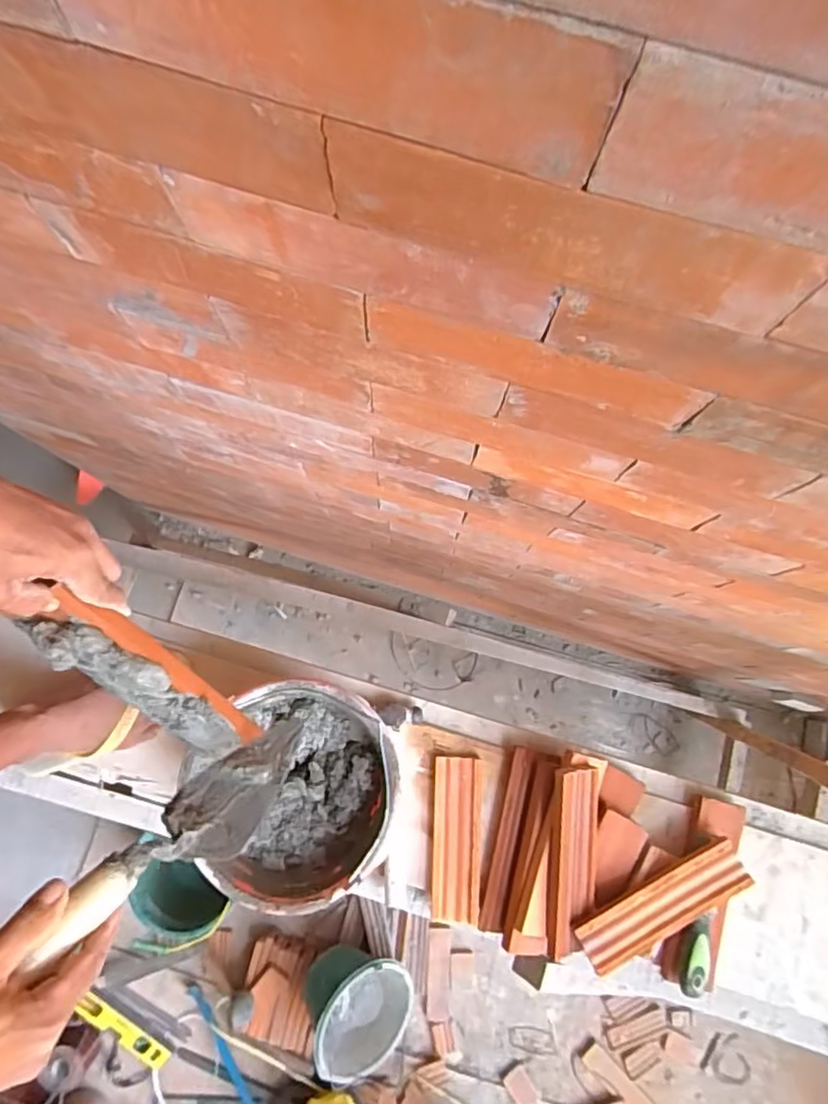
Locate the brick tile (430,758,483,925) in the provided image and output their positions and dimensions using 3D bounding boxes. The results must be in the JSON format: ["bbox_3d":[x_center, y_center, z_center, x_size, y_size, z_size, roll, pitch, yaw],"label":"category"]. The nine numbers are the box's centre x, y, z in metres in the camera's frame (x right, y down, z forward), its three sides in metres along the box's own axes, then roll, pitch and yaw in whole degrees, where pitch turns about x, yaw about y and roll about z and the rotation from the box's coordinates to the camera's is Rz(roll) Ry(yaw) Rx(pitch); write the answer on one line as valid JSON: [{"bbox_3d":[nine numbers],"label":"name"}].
[{"bbox_3d":[0.057,0.381,0.806,0.062,0.019,0.203,2,79,0],"label":"brick tile"}]

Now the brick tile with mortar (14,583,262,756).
[{"bbox_3d":[-0.206,0.108,0.484,0.051,0.027,0.202,-45,126,-8],"label":"brick tile with mortar"}]

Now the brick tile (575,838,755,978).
[{"bbox_3d":[0.308,0.437,0.745,0.220,0.015,0.063,-28,81,-5],"label":"brick tile"}]

